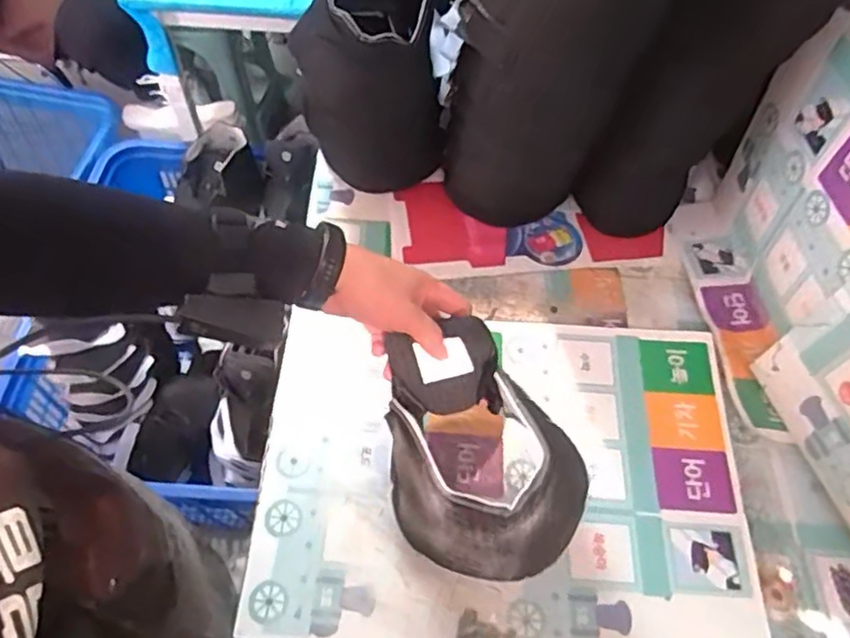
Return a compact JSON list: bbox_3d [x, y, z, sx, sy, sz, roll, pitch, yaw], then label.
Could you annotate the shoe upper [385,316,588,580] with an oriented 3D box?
[{"bbox_3d":[0.040,0.110,0.548,0.145,0.106,0.194,-38,66,-23],"label":"shoe upper"}]

